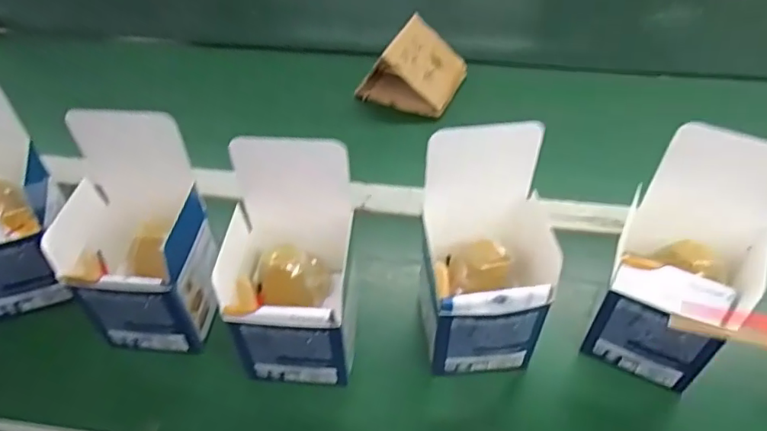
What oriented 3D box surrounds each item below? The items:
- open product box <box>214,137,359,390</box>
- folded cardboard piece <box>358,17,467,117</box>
[{"bbox_3d":[-0.065,0.042,0.399,0.094,0.174,0.094,-3,47,1],"label":"open product box"},{"bbox_3d":[0.038,-0.191,0.682,0.107,0.073,0.104,18,51,19],"label":"folded cardboard piece"}]

